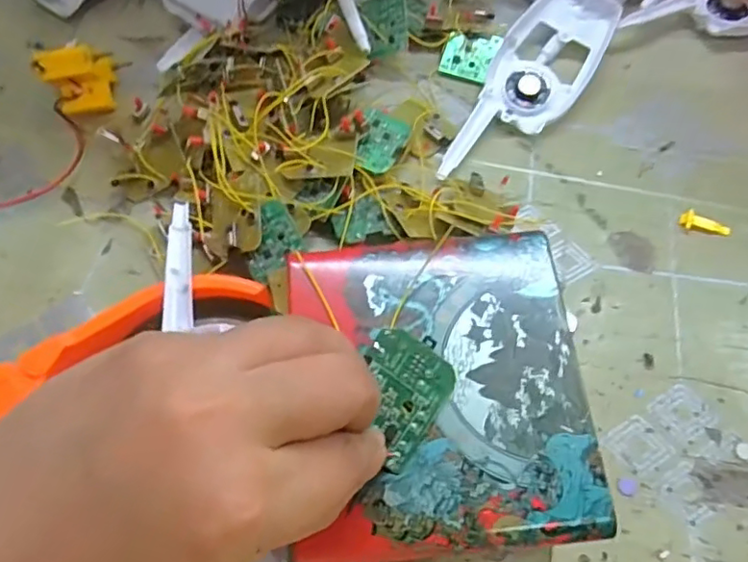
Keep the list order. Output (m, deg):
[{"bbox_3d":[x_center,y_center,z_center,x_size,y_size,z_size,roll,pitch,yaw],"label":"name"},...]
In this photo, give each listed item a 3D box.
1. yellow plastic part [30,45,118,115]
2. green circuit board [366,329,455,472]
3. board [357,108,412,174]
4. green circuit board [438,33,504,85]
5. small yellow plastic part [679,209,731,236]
[{"bbox_3d":[-0.189,-0.131,0.380,0.040,0.045,0.025,-21,53,-9],"label":"yellow plastic part"},{"bbox_3d":[0.009,0.041,0.208,0.032,0.004,0.043,29,76,-9],"label":"green circuit board"},{"bbox_3d":[0.005,-0.085,0.361,0.029,0.006,0.045,26,62,-10],"label":"board"},{"bbox_3d":[0.065,-0.153,0.402,0.034,0.004,0.032,19,90,9],"label":"green circuit board"},{"bbox_3d":[0.194,-0.034,0.347,0.028,0.005,0.011,12,65,7],"label":"small yellow plastic part"}]

